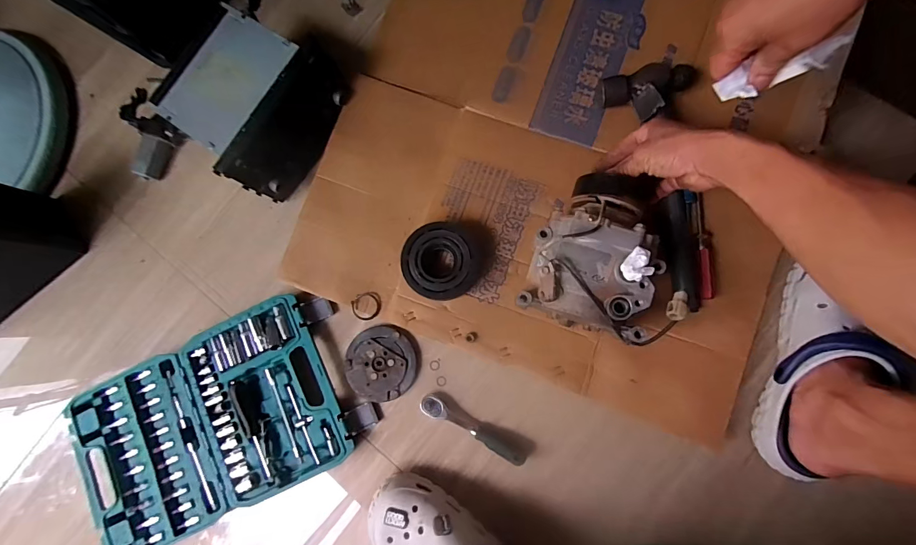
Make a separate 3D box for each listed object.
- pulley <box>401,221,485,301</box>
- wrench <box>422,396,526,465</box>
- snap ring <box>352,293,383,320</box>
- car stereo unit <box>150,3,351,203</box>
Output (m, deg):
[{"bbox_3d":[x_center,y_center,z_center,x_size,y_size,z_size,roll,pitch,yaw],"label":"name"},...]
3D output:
[{"bbox_3d":[-0.018,-0.017,0.536,0.105,0.036,0.102,-1,83,7],"label":"pulley"},{"bbox_3d":[0.018,0.211,0.522,0.152,0.020,0.023,31,88,9],"label":"wrench"},{"bbox_3d":[-0.129,0.047,0.556,0.041,0.006,0.039,-1,83,7],"label":"snap ring"},{"bbox_3d":[-0.291,-0.241,0.549,0.211,0.092,0.206,32,88,9],"label":"car stereo unit"}]

